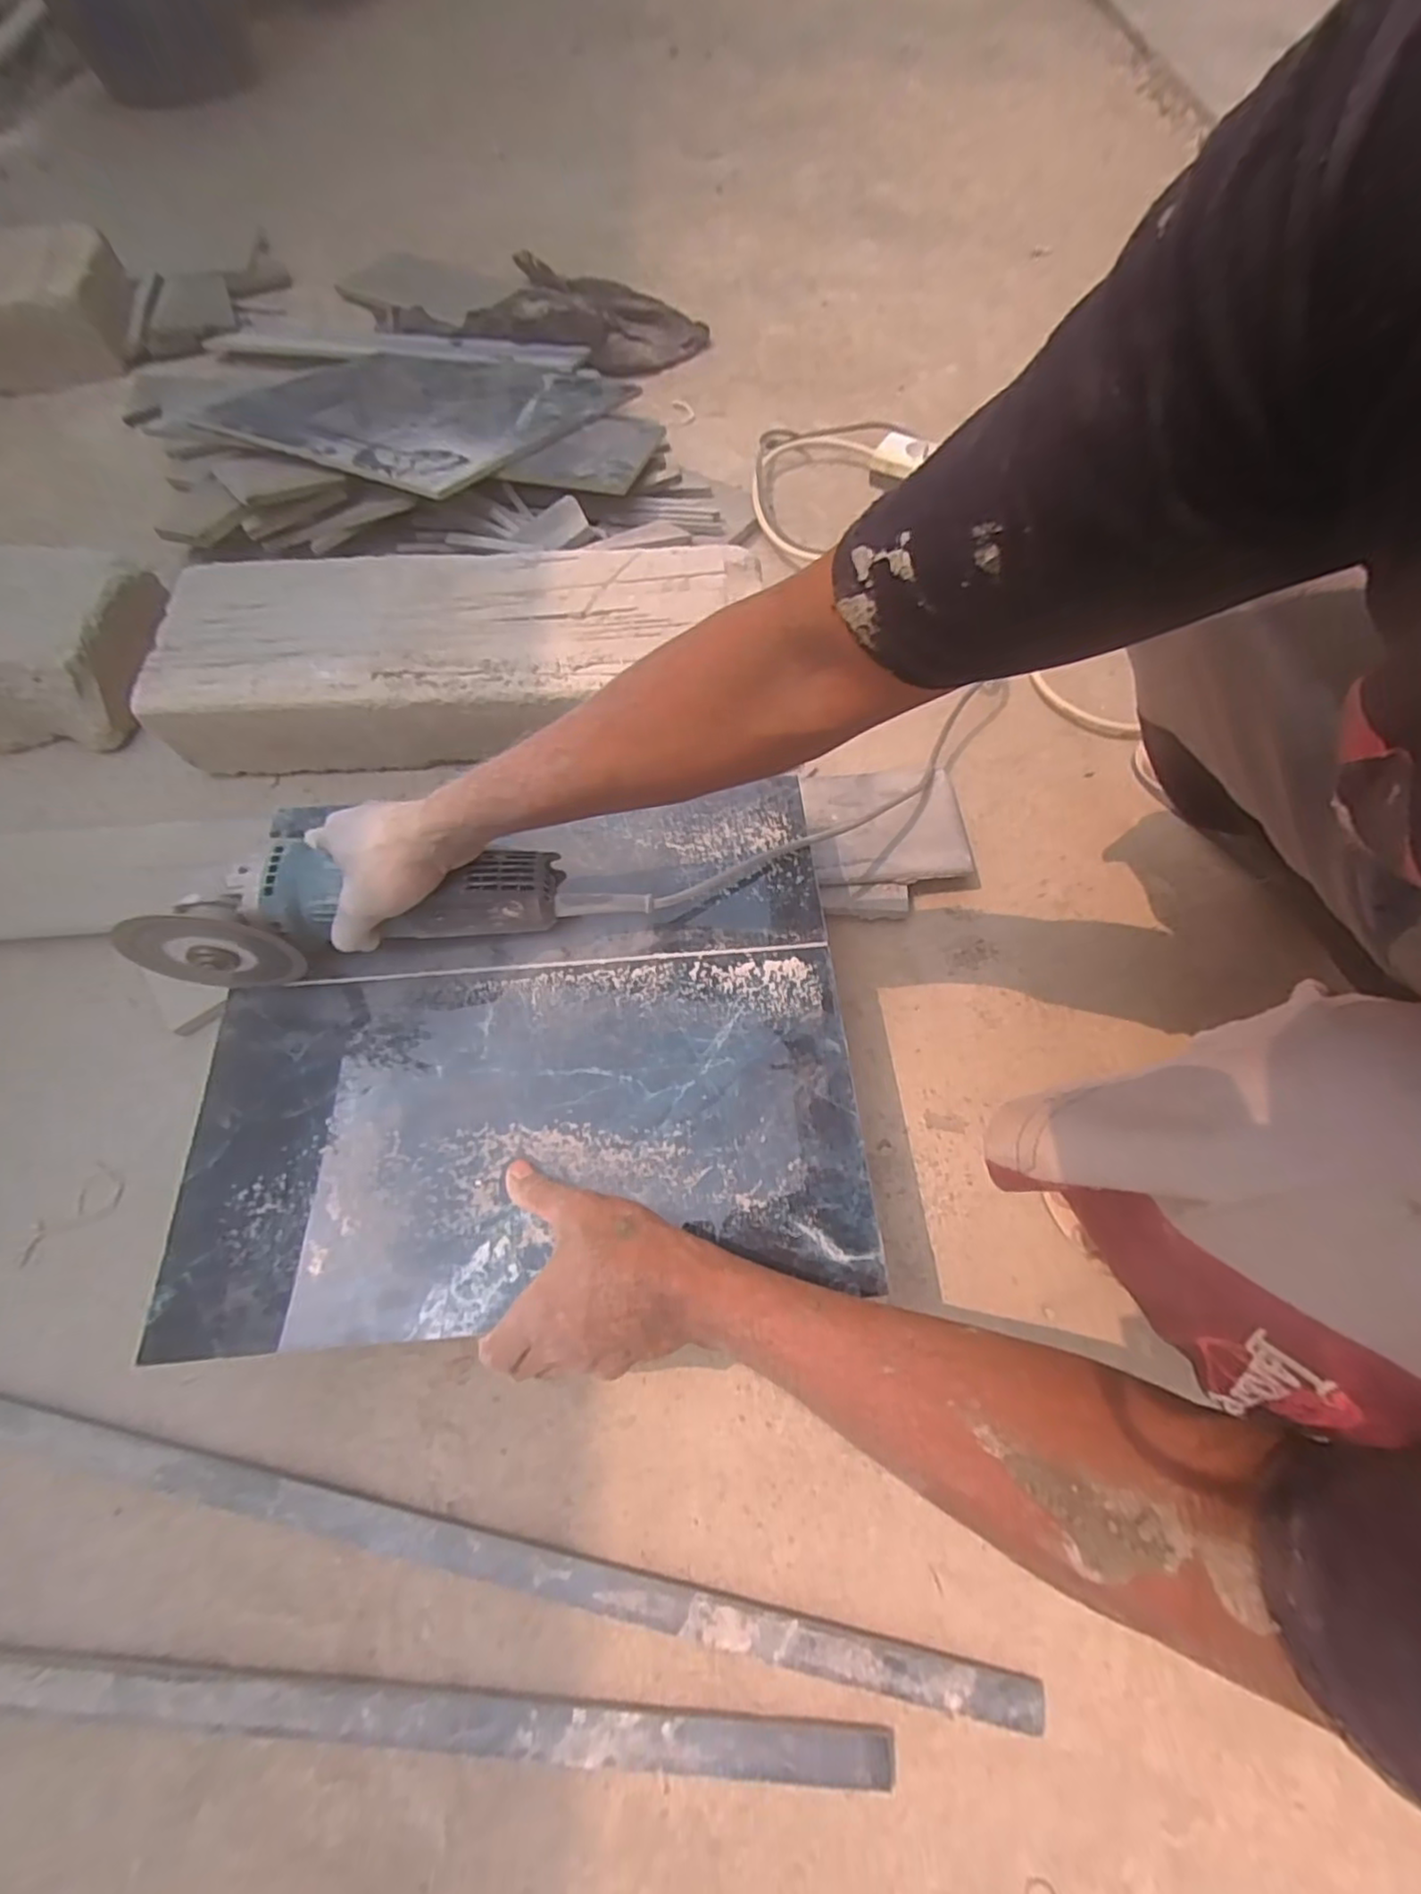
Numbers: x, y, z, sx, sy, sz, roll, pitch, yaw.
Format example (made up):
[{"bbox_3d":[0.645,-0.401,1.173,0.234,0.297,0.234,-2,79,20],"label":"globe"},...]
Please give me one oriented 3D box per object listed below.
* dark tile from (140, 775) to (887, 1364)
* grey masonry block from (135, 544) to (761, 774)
[{"bbox_3d":[-0.125,0.054,0.486,0.429,0.011,0.367,-5,65,-2],"label":"dark tile"},{"bbox_3d":[-0.241,-0.299,0.713,0.588,0.105,0.230,-10,64,-1],"label":"grey masonry block"}]

